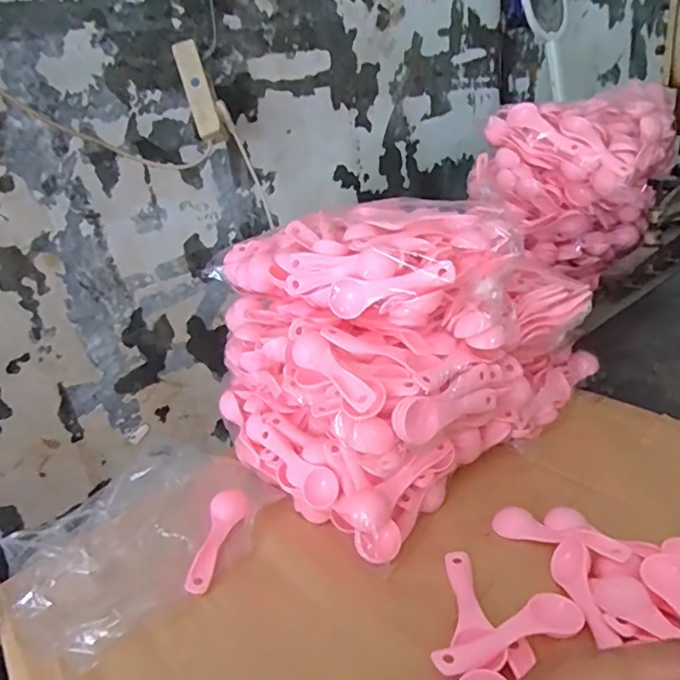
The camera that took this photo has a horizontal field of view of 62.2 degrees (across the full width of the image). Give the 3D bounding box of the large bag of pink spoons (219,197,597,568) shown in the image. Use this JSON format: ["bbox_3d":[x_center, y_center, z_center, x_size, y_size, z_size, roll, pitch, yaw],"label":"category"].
[{"bbox_3d":[0.060,-0.013,0.615,0.364,0.237,0.303,-26,30,-34],"label":"large bag of pink spoons"}]

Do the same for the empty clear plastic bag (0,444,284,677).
[{"bbox_3d":[-0.194,0.173,0.528,0.203,0.039,0.223,16,34,42],"label":"empty clear plastic bag"}]

